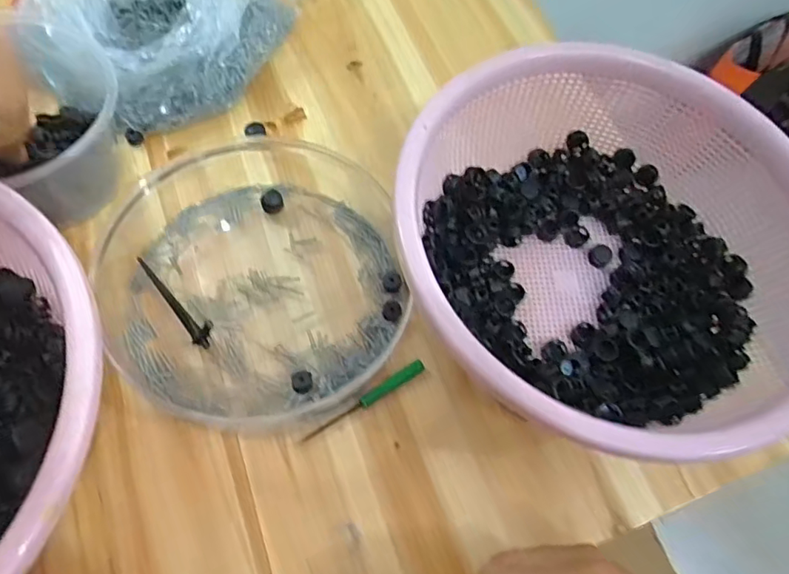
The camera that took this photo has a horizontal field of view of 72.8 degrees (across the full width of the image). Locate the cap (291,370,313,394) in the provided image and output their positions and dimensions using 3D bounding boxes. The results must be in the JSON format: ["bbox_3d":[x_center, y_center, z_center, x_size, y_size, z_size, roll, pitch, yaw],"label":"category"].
[{"bbox_3d":[-0.060,0.063,0.350,0.013,0.010,0.015,-7,66,-7],"label":"cap"}]

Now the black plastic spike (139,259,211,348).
[{"bbox_3d":[-0.152,0.008,0.367,0.015,0.019,0.084,-41,73,-20],"label":"black plastic spike"}]

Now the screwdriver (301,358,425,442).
[{"bbox_3d":[-0.020,0.076,0.357,0.092,0.006,0.008,-30,70,-16],"label":"screwdriver"}]

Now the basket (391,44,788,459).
[{"bbox_3d":[0.131,-0.017,0.359,0.264,0.110,0.245,1,65,-3],"label":"basket"}]

